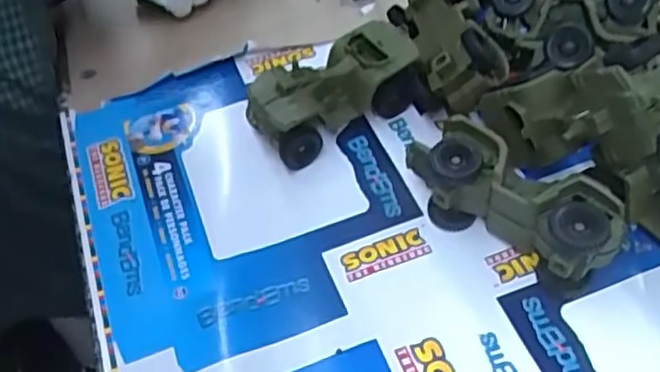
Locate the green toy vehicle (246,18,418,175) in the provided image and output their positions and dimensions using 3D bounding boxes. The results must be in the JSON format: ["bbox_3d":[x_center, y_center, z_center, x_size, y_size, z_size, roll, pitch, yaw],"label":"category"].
[{"bbox_3d":[0.006,-0.092,0.706,0.179,0.079,0.085,-27,52,-16],"label":"green toy vehicle"}]

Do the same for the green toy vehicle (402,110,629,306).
[{"bbox_3d":[0.152,0.013,0.598,0.186,0.082,0.066,32,60,29],"label":"green toy vehicle"}]

